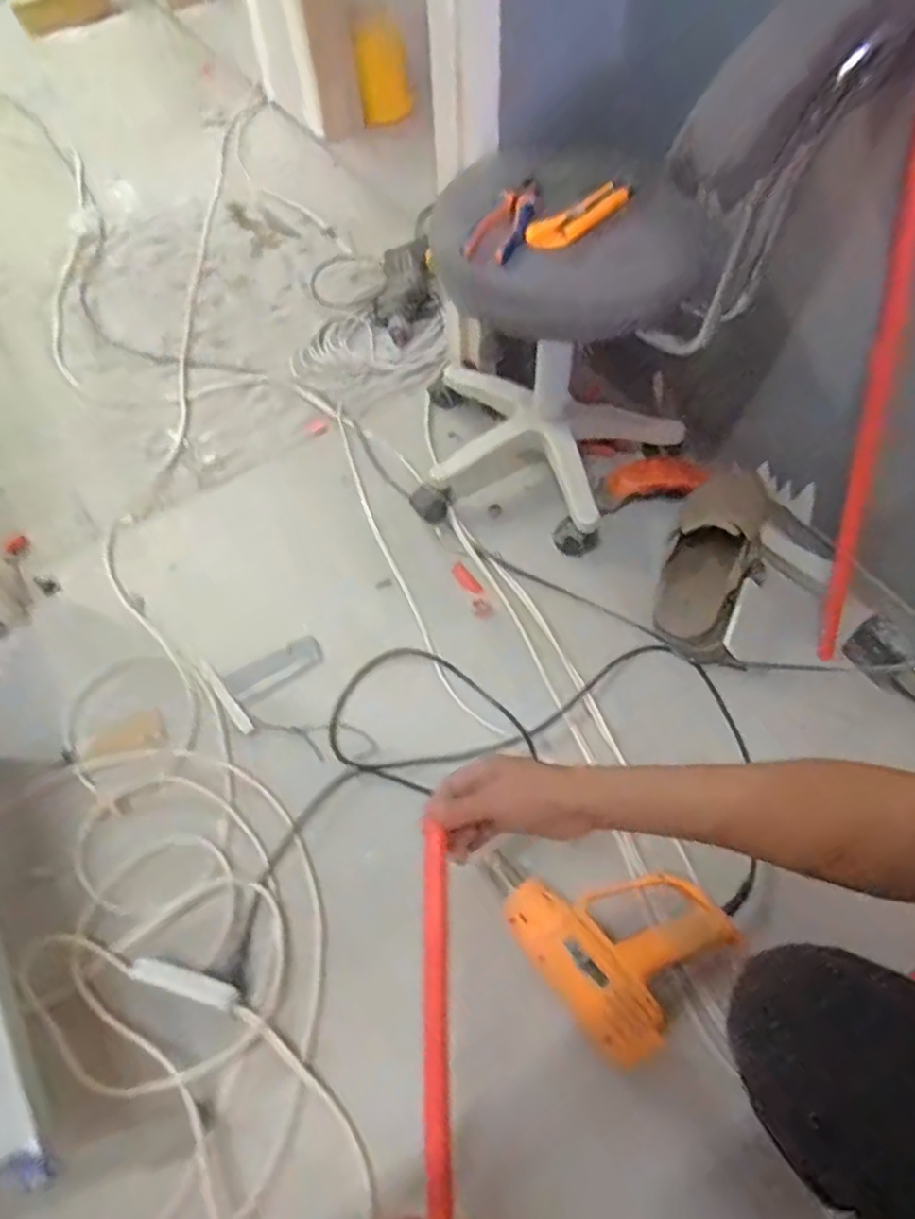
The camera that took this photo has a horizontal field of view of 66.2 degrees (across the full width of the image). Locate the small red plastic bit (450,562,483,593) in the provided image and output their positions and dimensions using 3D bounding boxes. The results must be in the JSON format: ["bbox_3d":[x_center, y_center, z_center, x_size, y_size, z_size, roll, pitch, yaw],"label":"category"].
[{"bbox_3d":[0.014,-0.044,1.017,0.022,0.006,0.060,-32,58,-16],"label":"small red plastic bit"}]

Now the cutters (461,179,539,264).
[{"bbox_3d":[0.063,-0.437,0.796,0.051,0.032,0.154,21,61,15],"label":"cutters"}]

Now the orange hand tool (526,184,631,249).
[{"bbox_3d":[0.142,-0.443,0.789,0.145,0.015,0.046,-32,76,-17],"label":"orange hand tool"}]

